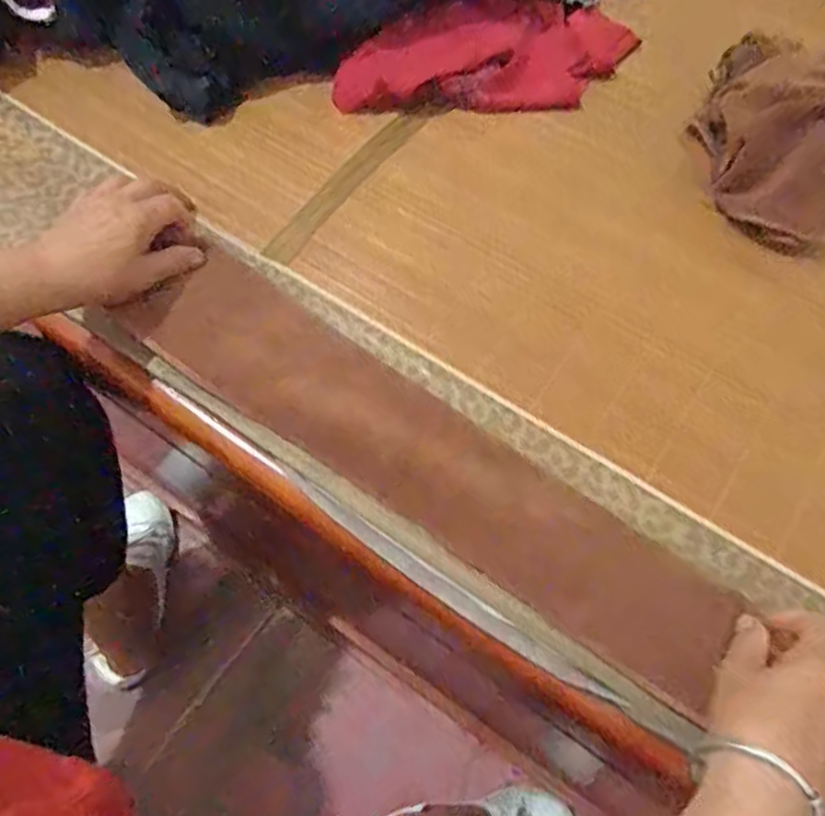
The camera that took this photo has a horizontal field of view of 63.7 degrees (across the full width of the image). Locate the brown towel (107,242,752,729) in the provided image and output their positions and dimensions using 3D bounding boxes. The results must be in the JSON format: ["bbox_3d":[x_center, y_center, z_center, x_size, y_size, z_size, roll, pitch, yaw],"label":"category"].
[{"bbox_3d":[-0.005,0.032,0.465,0.458,0.028,0.098,33,69,15],"label":"brown towel"}]

